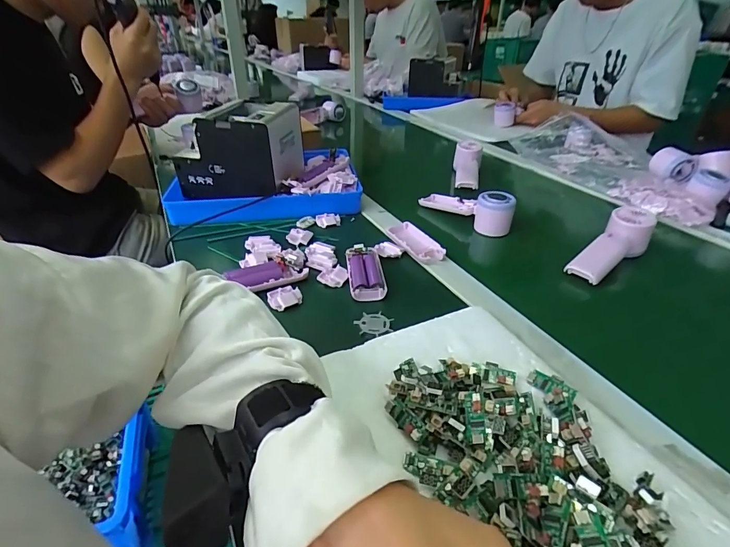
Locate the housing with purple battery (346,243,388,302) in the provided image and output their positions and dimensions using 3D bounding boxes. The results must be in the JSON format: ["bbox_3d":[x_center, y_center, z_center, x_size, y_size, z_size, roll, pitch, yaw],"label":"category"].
[{"bbox_3d":[0.002,-0.003,0.516,0.046,0.022,0.102,-4,33,-5],"label":"housing with purple battery"}]

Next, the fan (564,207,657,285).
[{"bbox_3d":[0.336,-0.043,0.539,0.156,0.056,0.050,-22,39,-30],"label":"fan"}]

